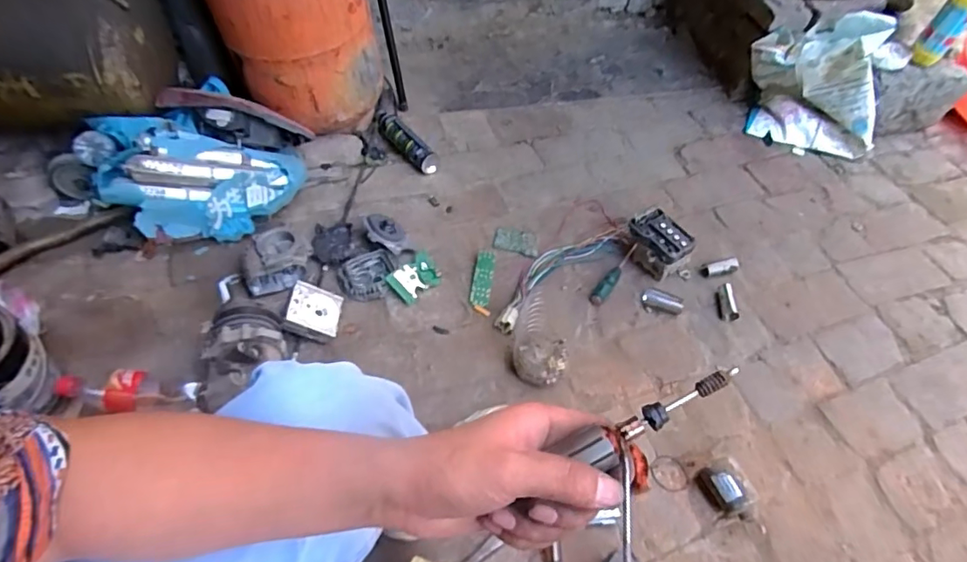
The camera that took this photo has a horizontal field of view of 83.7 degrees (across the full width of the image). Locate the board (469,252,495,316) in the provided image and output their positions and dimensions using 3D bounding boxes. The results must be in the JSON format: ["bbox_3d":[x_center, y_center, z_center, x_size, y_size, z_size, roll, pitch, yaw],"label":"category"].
[{"bbox_3d":[-0.002,0.002,1.072,0.039,0.016,0.157,6,52,0],"label":"board"}]

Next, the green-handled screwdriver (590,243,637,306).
[{"bbox_3d":[0.267,-0.014,1.102,0.029,0.030,0.181,29,56,17],"label":"green-handled screwdriver"}]

